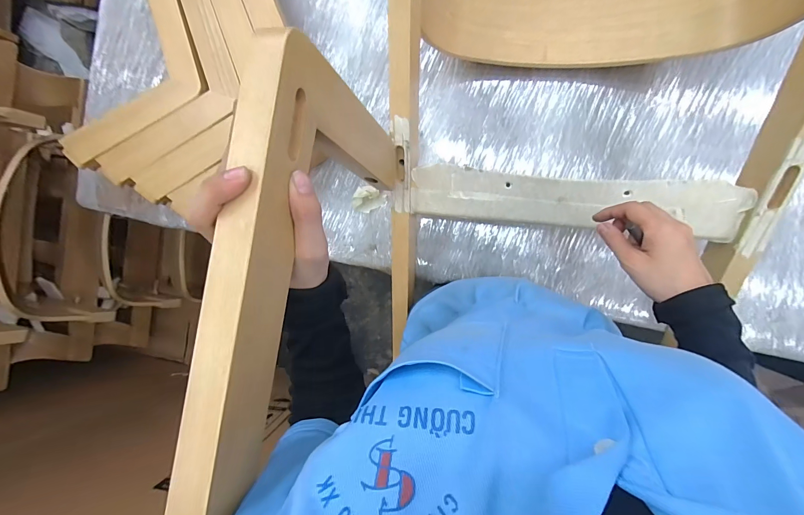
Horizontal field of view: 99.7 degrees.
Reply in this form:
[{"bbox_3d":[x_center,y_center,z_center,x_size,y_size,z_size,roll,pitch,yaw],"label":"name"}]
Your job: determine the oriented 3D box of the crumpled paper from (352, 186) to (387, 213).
[{"bbox_3d":[-0.061,-0.108,0.629,0.060,0.027,0.043,-2,91,8],"label":"crumpled paper"}]

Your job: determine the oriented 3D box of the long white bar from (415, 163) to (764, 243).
[{"bbox_3d":[0.236,-0.086,0.500,0.444,0.028,0.080,6,119,13],"label":"long white bar"}]

